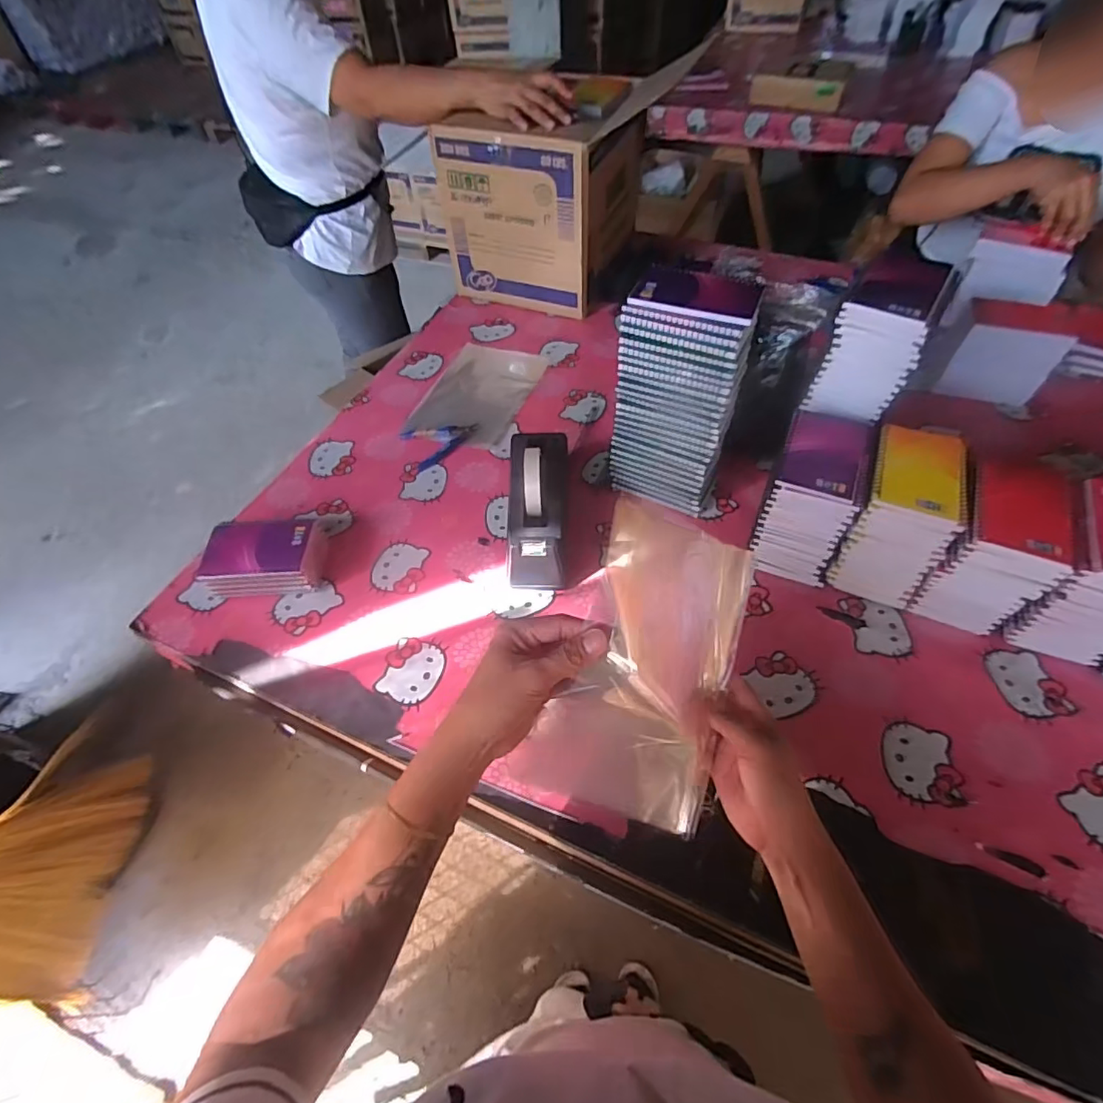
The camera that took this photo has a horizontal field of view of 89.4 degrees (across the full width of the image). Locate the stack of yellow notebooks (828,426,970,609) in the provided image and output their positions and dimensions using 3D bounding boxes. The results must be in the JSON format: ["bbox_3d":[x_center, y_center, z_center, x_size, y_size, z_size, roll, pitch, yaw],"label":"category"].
[{"bbox_3d":[0.404,-0.038,0.658,0.095,0.159,0.136,20,56,18],"label":"stack of yellow notebooks"}]

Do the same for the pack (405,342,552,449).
[{"bbox_3d":[-0.122,-0.274,0.957,0.168,0.008,0.250,15,55,14],"label":"pack"}]

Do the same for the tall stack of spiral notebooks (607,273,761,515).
[{"bbox_3d":[0.163,-0.189,0.711,0.138,0.291,0.095,25,58,20],"label":"tall stack of spiral notebooks"}]

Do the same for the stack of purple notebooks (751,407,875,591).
[{"bbox_3d":[0.309,-0.056,0.676,0.091,0.162,0.120,19,56,17],"label":"stack of purple notebooks"}]

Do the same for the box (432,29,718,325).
[{"bbox_3d":[0.003,-0.666,1.071,0.306,0.305,0.304,23,57,19],"label":"box"}]

